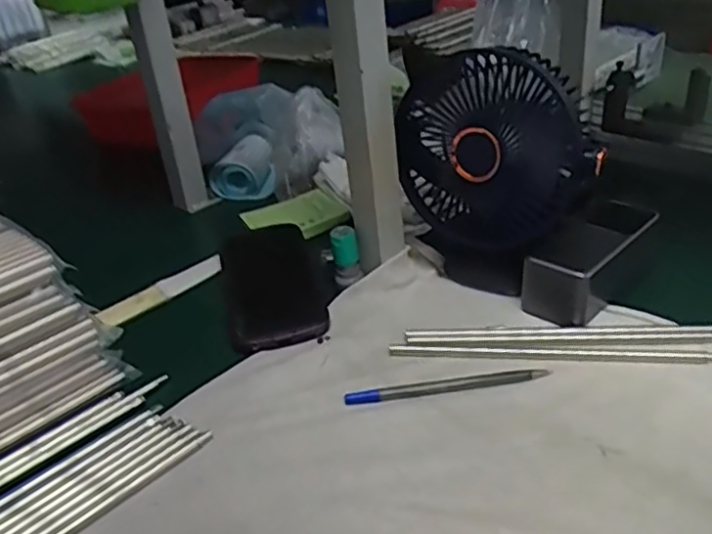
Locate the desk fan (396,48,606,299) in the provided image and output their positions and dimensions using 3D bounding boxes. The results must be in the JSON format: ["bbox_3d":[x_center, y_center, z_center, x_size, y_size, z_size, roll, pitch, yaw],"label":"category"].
[{"bbox_3d":[0.106,-0.072,0.538,0.144,0.180,0.094,7,33,22],"label":"desk fan"}]

